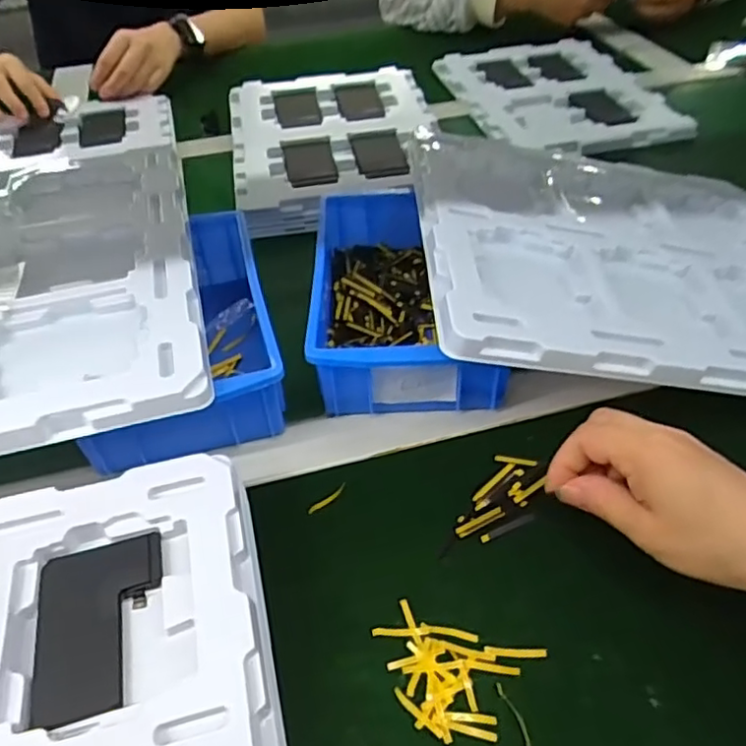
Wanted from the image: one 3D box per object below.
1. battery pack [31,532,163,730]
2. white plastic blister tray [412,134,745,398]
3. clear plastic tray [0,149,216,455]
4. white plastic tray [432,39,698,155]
[{"bbox_3d":[-0.127,0.117,0.294,0.057,0.005,0.082,-13,47,-10],"label":"battery pack"},{"bbox_3d":[0.200,-0.099,0.493,0.331,0.016,0.309,8,43,-10],"label":"white plastic blister tray"},{"bbox_3d":[-0.267,-0.065,0.437,0.275,0.024,0.323,-13,47,-10],"label":"clear plastic tray"},{"bbox_3d":[0.234,-0.371,0.824,0.244,0.015,0.302,-10,46,-7],"label":"white plastic tray"}]

